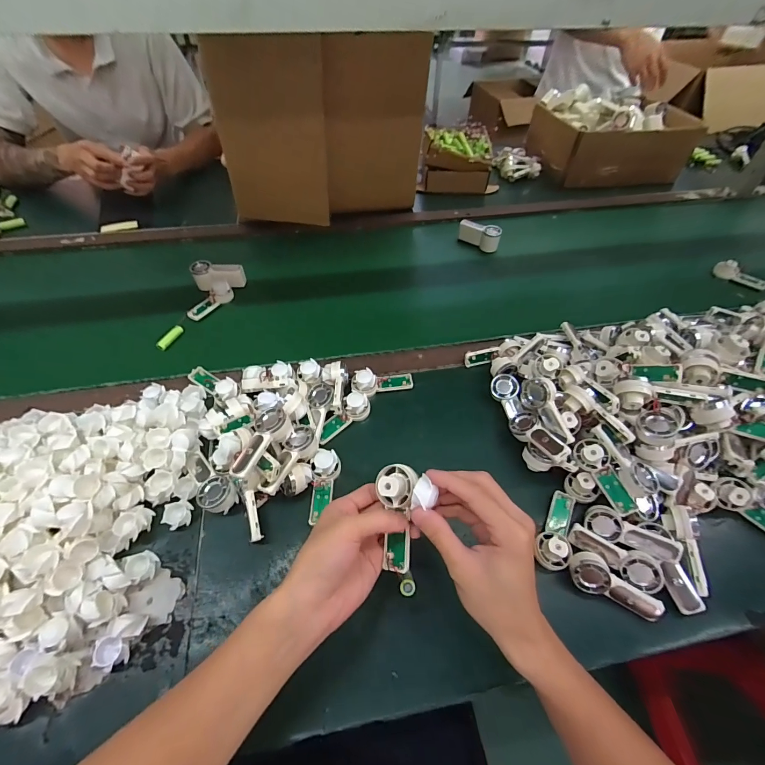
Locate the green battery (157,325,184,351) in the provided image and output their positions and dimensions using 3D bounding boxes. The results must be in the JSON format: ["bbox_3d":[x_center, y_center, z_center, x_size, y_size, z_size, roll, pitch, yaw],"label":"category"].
[{"bbox_3d":[-0.362,-0.076,0.614,0.016,0.013,0.056,15,55,10],"label":"green battery"}]

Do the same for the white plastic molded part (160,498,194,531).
[{"bbox_3d":[-0.244,0.159,0.430,0.031,0.011,0.032,0,54,-1],"label":"white plastic molded part"}]

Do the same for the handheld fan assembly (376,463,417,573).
[{"bbox_3d":[0.013,0.123,0.333,0.034,0.028,0.091,1,84,0],"label":"handheld fan assembly"}]

